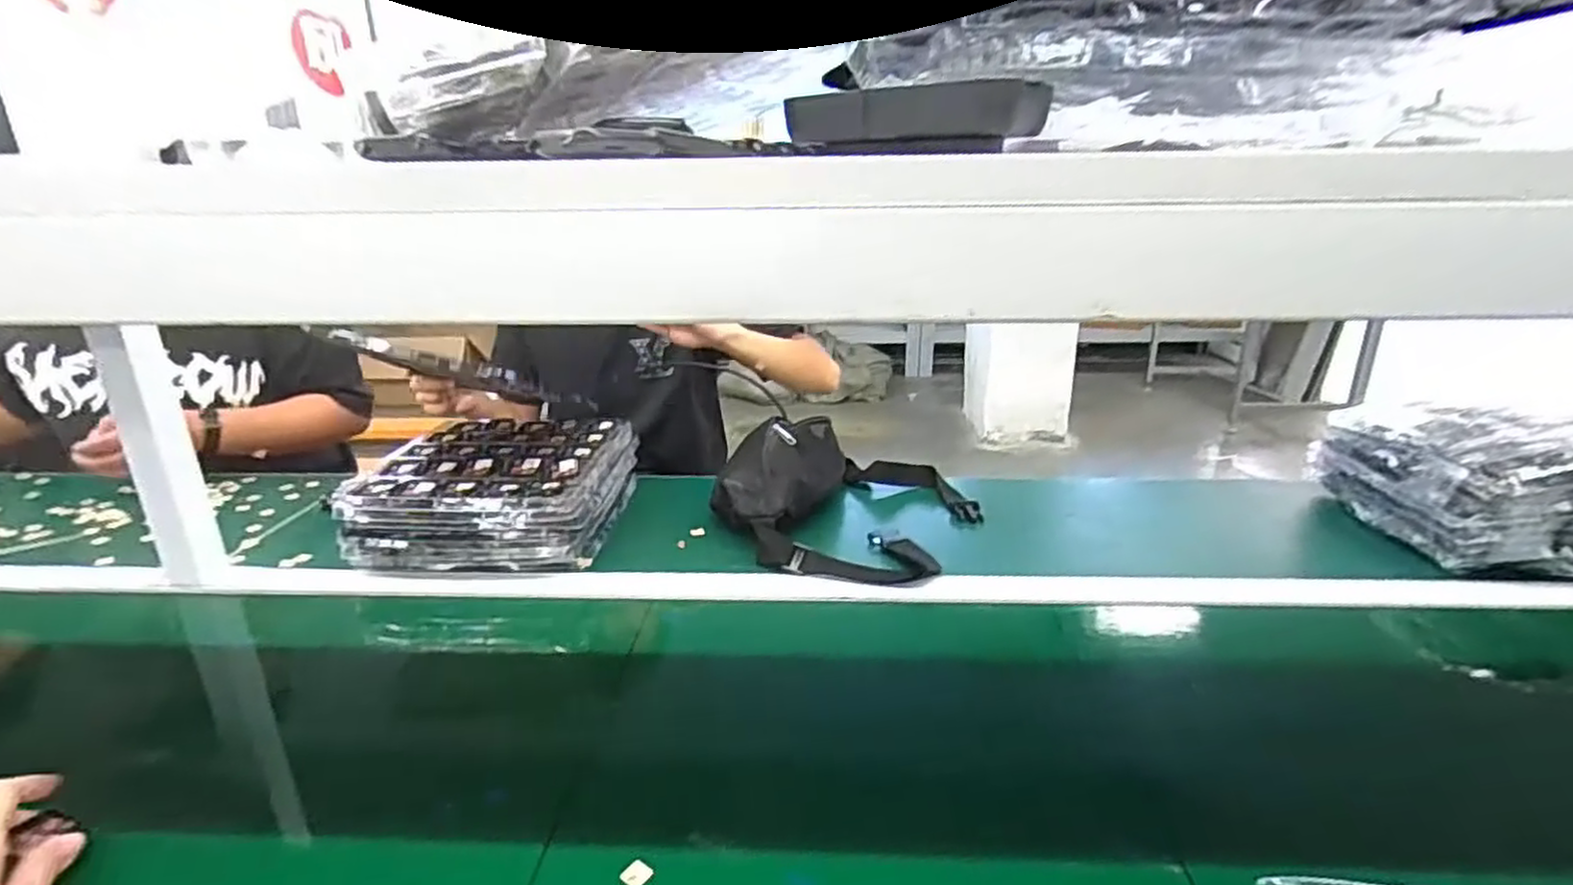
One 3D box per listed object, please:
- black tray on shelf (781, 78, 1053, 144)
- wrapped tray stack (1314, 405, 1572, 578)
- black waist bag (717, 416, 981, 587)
[{"bbox_3d":[0.053,-0.141,0.316,0.104,0.020,0.045,16,26,40],"label":"black tray on shelf"},{"bbox_3d":[0.868,0.038,0.890,0.307,0.125,0.268,0,20,4],"label":"wrapped tray stack"},{"bbox_3d":[0.077,0.052,0.930,0.325,0.100,0.301,3,20,12],"label":"black waist bag"}]

